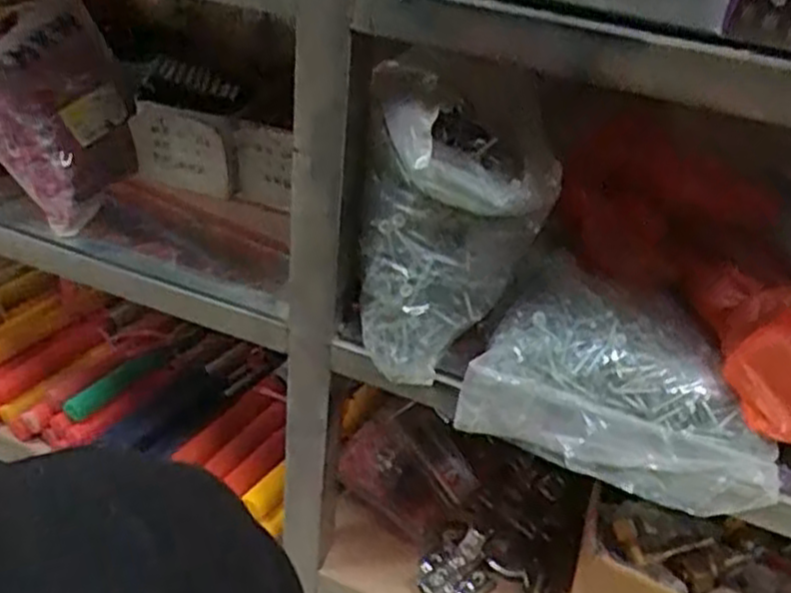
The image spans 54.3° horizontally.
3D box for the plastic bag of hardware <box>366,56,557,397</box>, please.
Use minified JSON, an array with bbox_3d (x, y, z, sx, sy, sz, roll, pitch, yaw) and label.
[{"bbox_3d":[0.033,-0.033,0.431,0.101,0.159,0.087,9,34,2],"label":"plastic bag of hardware"}]

